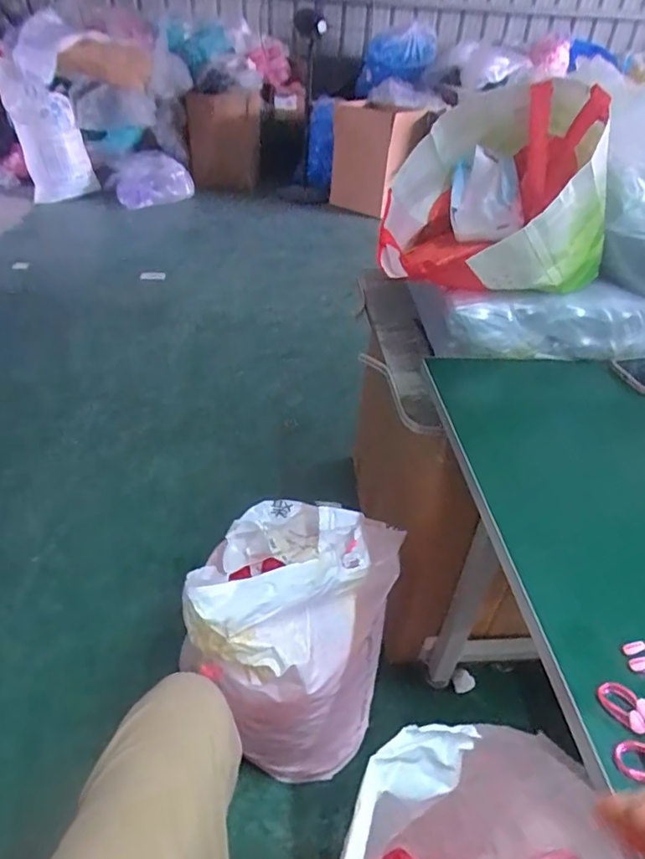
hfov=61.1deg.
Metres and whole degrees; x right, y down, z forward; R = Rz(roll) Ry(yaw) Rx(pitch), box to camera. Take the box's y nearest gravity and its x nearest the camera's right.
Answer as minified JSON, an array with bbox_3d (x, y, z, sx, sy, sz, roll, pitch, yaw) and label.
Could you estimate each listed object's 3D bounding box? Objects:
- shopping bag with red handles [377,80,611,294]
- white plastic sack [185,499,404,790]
[{"bbox_3d":[0.253,-0.302,0.794,0.275,0.300,0.230,52,19,26],"label":"shopping bag with red handles"},{"bbox_3d":[-0.034,0.335,0.960,0.276,0.515,0.342,9,38,7],"label":"white plastic sack"}]

